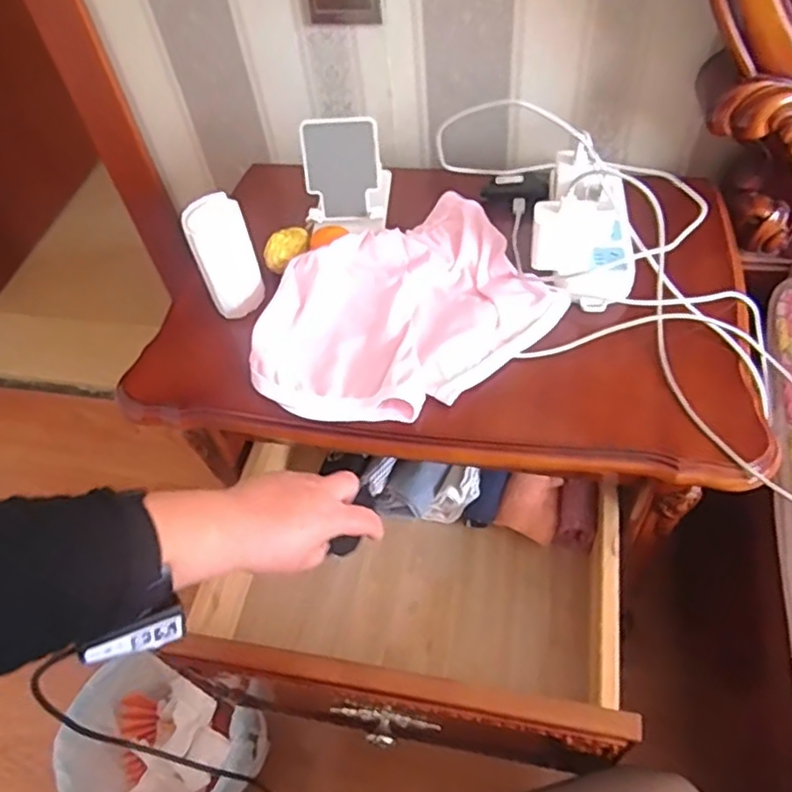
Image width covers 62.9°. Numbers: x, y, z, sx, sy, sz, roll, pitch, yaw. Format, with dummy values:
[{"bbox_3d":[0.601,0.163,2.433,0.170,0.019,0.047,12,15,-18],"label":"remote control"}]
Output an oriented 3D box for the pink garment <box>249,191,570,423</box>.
[{"bbox_3d":[-0.001,-0.077,0.614,0.282,0.039,0.200,-26,55,-13],"label":"pink garment"}]

